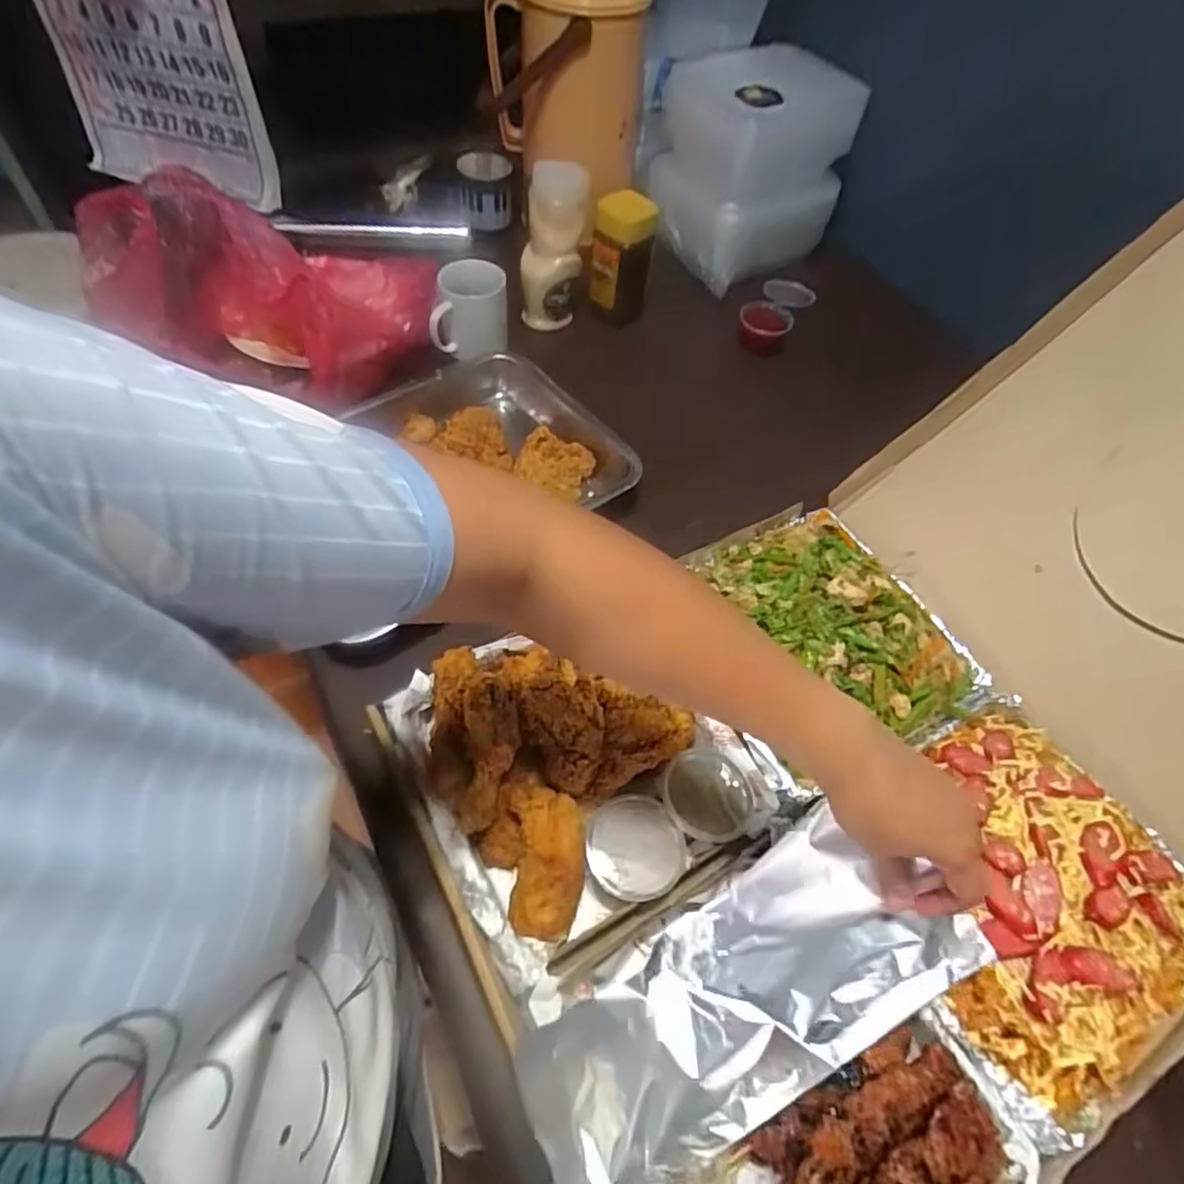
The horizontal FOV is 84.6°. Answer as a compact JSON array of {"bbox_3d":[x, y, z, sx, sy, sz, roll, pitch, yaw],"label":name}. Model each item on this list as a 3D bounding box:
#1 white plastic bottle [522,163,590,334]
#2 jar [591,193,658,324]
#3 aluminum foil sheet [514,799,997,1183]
[{"bbox_3d":[-0.048,-0.423,0.803,0.075,0.196,0.076,1,55,-4],"label":"white plastic bottle"},{"bbox_3d":[0.035,-0.428,0.851,0.075,0.147,0.060,0,55,-4],"label":"jar"},{"bbox_3d":[0.090,0.242,0.391,0.269,0.071,0.115,-24,60,-14],"label":"aluminum foil sheet"}]

